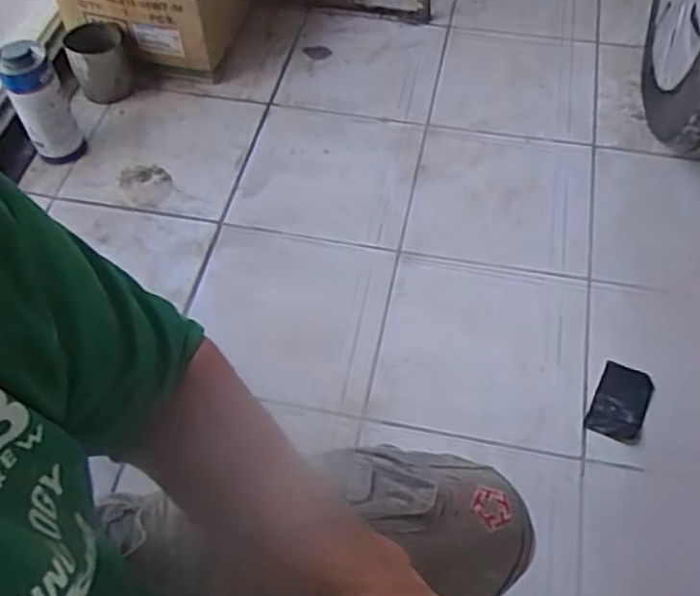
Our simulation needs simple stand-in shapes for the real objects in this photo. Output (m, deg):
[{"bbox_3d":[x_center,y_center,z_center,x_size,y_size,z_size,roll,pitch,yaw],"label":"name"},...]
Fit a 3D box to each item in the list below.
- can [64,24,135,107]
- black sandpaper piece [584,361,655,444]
[{"bbox_3d":[-0.466,-0.431,1.362,0.100,0.125,0.100,-2,54,2],"label":"can"},{"bbox_3d":[0.378,0.145,1.011,0.069,0.010,0.116,22,59,18],"label":"black sandpaper piece"}]

